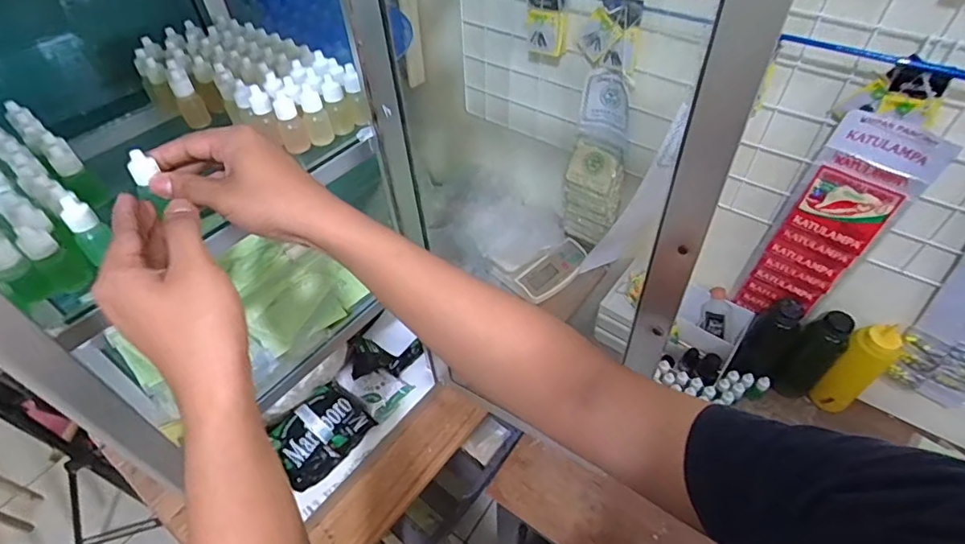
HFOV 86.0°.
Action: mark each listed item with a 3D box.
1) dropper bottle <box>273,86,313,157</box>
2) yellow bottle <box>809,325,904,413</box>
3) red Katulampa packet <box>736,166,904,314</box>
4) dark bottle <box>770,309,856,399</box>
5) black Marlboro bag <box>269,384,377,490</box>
[{"bbox_3d":[-0.177,-0.140,0.476,0.023,0.051,0.029,-19,51,-15],"label":"dropper bottle"},{"bbox_3d":[0.567,0.150,0.790,0.044,0.175,0.060,-32,55,-25],"label":"yellow bottle"},{"bbox_3d":[0.462,-0.021,0.739,0.100,0.278,0.023,33,56,26],"label":"red Katulampa packet"},{"bbox_3d":[0.515,0.132,0.815,0.062,0.164,0.058,-32,55,-25],"label":"dark bottle"},{"bbox_3d":[-0.223,0.214,0.707,0.086,0.061,0.125,33,57,27],"label":"black Marlboro bag"}]

